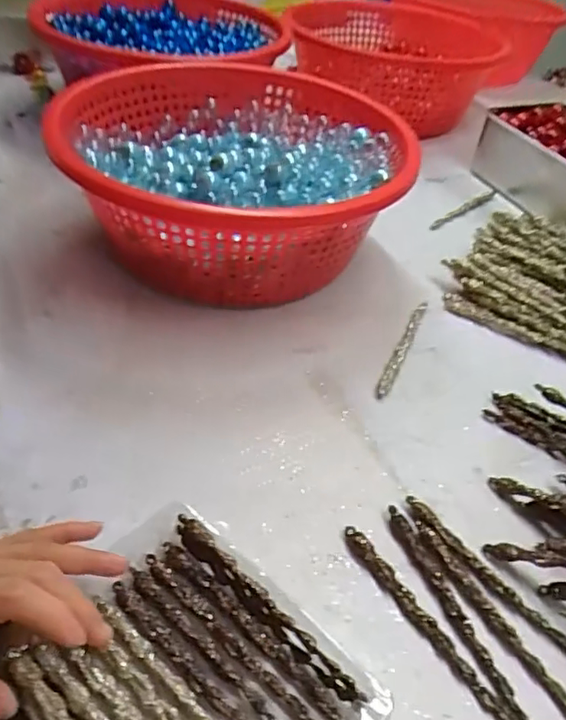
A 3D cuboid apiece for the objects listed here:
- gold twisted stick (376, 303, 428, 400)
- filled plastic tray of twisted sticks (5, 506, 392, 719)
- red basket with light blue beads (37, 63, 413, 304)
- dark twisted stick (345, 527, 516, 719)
[{"bbox_3d":[0.116,-0.011,0.569,0.012,0.013,0.145,22,46,14],"label":"gold twisted stick"},{"bbox_3d":[-0.046,0.178,0.327,0.172,0.027,0.147,33,49,24],"label":"filled plastic tray of twisted sticks"},{"bbox_3d":[-0.054,-0.190,0.636,0.336,0.142,0.352,4,44,-4],"label":"red basket with light blue beads"},{"bbox_3d":[0.091,0.166,0.369,0.012,0.005,0.150,-23,52,-28],"label":"dark twisted stick"}]

